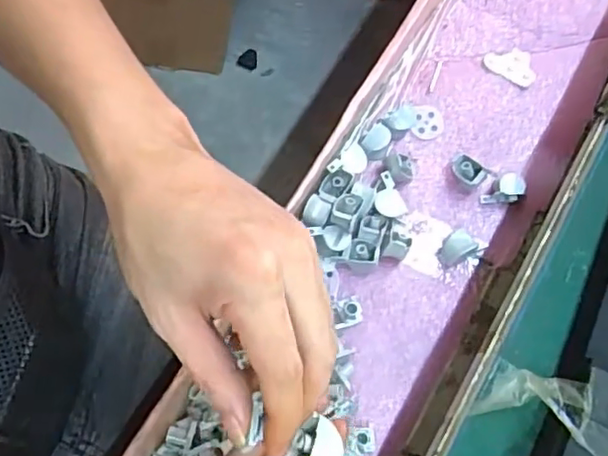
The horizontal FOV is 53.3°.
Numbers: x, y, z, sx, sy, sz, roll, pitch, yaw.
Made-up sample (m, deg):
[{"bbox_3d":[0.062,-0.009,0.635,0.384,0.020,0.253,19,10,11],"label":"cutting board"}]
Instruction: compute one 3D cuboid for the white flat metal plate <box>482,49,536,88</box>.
[{"bbox_3d":[0.179,-0.142,0.518,0.045,0.004,0.033,33,74,8],"label":"white flat metal plate"}]

